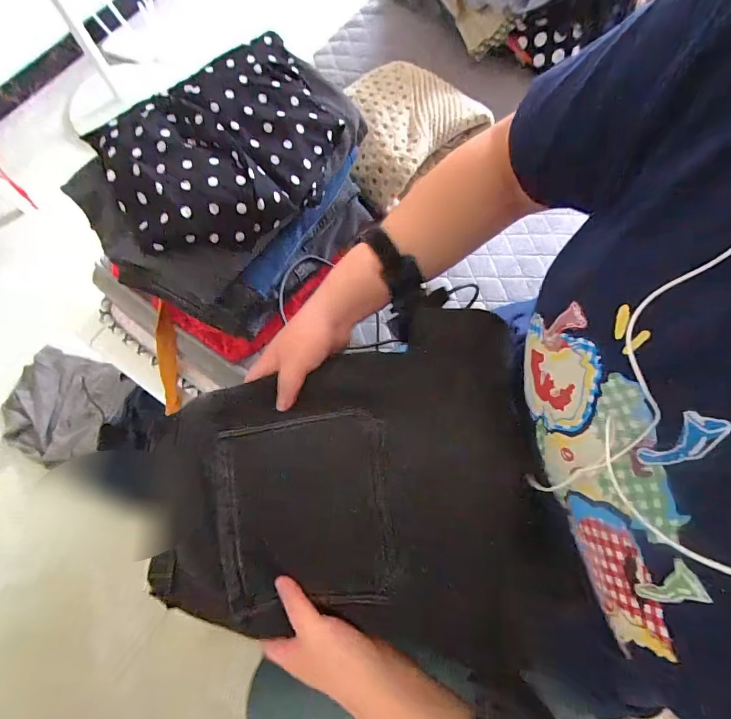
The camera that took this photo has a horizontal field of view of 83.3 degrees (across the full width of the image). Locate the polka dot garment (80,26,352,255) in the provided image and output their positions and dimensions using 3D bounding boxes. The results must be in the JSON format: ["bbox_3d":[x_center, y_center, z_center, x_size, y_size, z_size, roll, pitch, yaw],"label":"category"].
[{"bbox_3d":[-0.142,-0.225,0.443,0.176,0.074,0.265,41,77,14],"label":"polka dot garment"}]

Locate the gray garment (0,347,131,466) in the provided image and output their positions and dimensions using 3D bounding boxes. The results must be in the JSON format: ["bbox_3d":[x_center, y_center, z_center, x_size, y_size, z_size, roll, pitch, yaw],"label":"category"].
[{"bbox_3d":[-0.785,0.124,1.073,0.320,0.070,0.267,17,72,8],"label":"gray garment"}]

